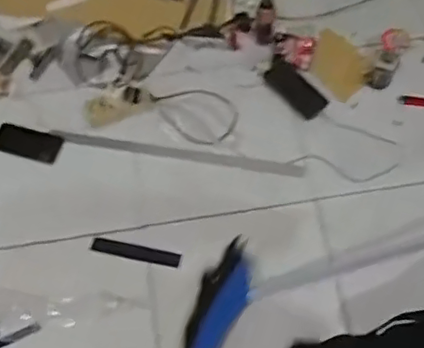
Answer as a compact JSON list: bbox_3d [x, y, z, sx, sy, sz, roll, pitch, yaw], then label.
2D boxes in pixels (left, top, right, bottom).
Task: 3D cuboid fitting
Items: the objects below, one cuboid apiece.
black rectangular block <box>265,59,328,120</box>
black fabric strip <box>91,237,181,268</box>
[{"bbox_3d":[0.211,-0.217,1.562,0.080,0.015,0.177,-44,79,-8],"label":"black rectangular block"},{"bbox_3d":[-0.171,0.177,1.382,0.206,0.010,0.034,10,60,11],"label":"black fabric strip"}]

